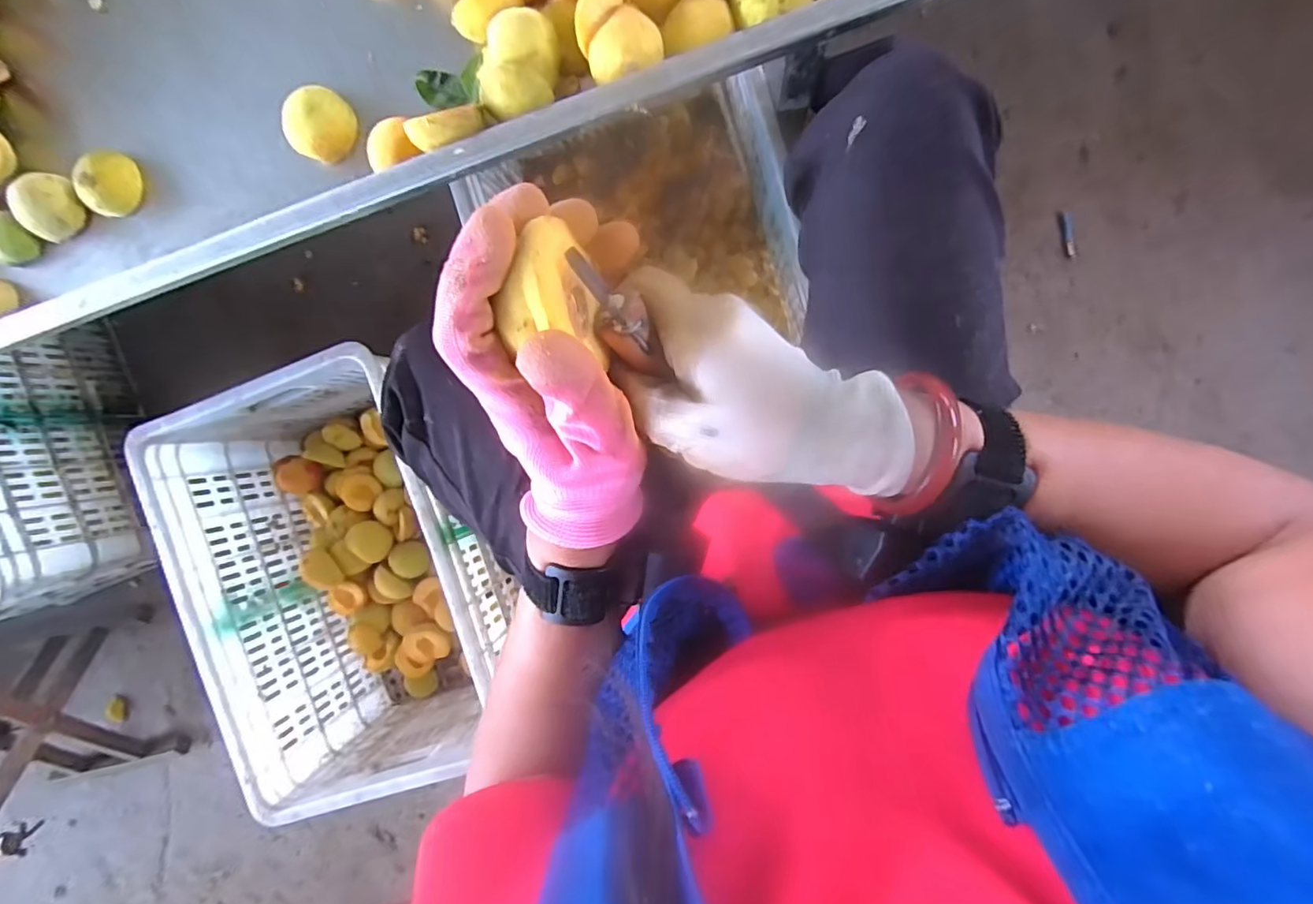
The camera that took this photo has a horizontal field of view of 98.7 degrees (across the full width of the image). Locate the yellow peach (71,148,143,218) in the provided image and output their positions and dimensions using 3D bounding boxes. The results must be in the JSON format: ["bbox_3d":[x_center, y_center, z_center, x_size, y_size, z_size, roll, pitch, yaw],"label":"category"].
[{"bbox_3d":[-0.530,-0.258,0.544,0.040,0.033,0.058,39,97,4],"label":"yellow peach"}]

